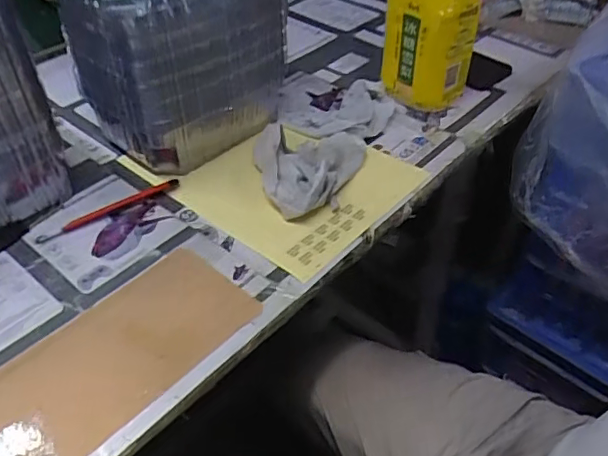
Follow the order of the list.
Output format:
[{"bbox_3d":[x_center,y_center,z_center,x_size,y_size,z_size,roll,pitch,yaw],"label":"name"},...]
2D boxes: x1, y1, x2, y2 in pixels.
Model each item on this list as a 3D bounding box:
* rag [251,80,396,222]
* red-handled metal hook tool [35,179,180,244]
[{"bbox_3d":[0.017,-0.107,0.645,0.116,0.030,0.260,17,46,17],"label":"rag"},{"bbox_3d":[-0.196,-0.019,0.568,0.147,0.011,0.013,-24,49,-23],"label":"red-handled metal hook tool"}]

